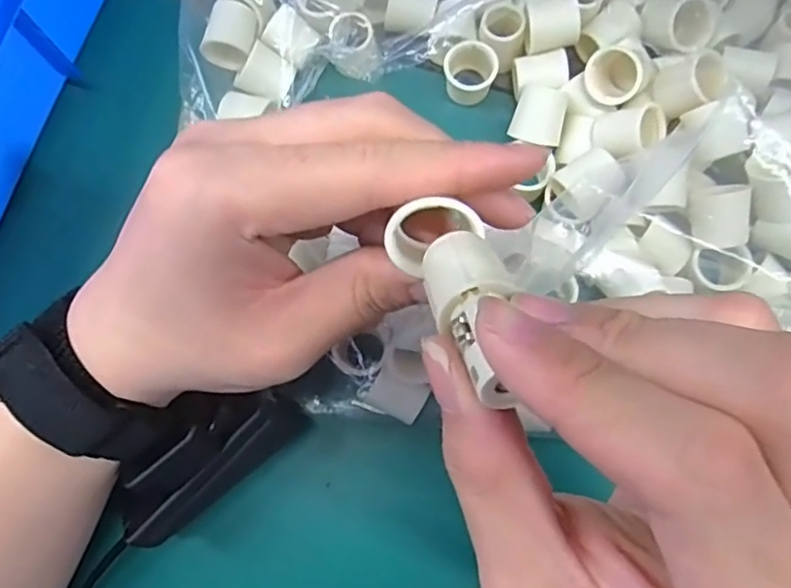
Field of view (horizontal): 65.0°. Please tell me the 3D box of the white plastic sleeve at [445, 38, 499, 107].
[{"bbox_3d":[0.035,-0.104,0.292,0.023,0.025,0.020,3,77,2],"label":"white plastic sleeve"}]

